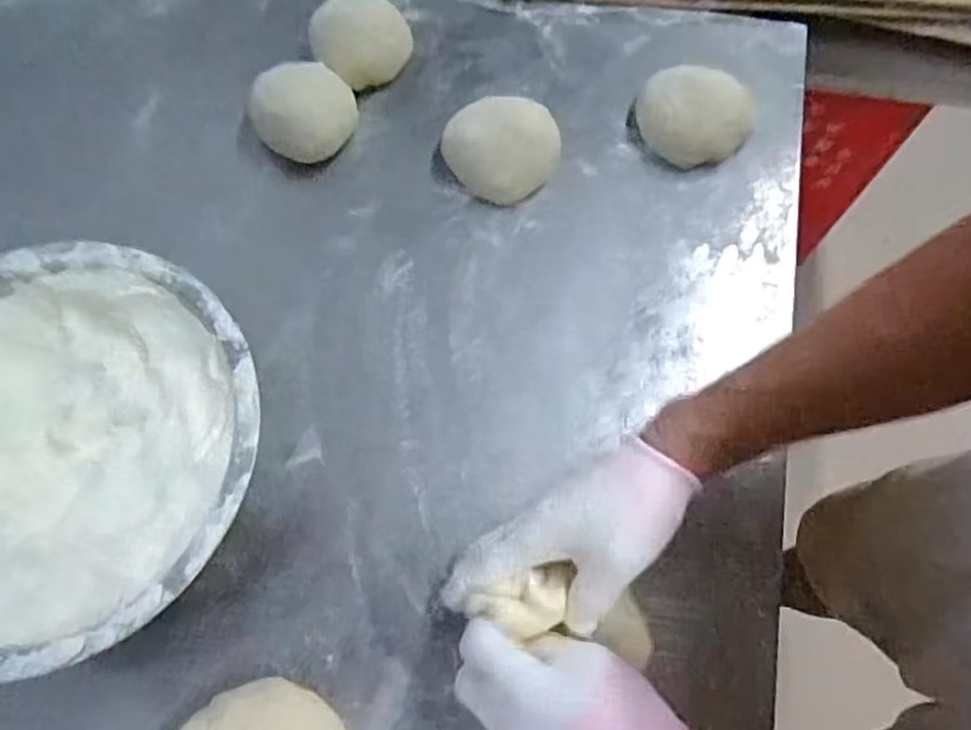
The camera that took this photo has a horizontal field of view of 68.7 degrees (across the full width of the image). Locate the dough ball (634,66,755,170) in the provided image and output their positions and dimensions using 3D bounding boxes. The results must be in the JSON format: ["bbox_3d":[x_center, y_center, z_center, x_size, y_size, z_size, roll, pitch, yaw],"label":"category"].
[{"bbox_3d":[0.191,-0.226,0.648,0.100,0.047,0.082,28,71,11],"label":"dough ball"}]

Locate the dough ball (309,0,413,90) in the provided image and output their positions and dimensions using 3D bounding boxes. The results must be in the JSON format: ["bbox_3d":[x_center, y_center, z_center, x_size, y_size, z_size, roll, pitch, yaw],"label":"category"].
[{"bbox_3d":[-0.117,-0.311,0.677,0.086,0.038,0.101,6,69,2],"label":"dough ball"}]

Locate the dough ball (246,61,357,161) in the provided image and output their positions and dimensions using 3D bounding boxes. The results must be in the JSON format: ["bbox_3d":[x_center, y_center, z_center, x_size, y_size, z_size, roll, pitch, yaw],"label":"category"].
[{"bbox_3d":[-0.167,-0.232,0.653,0.098,0.043,0.085,-10,69,-4],"label":"dough ball"}]

